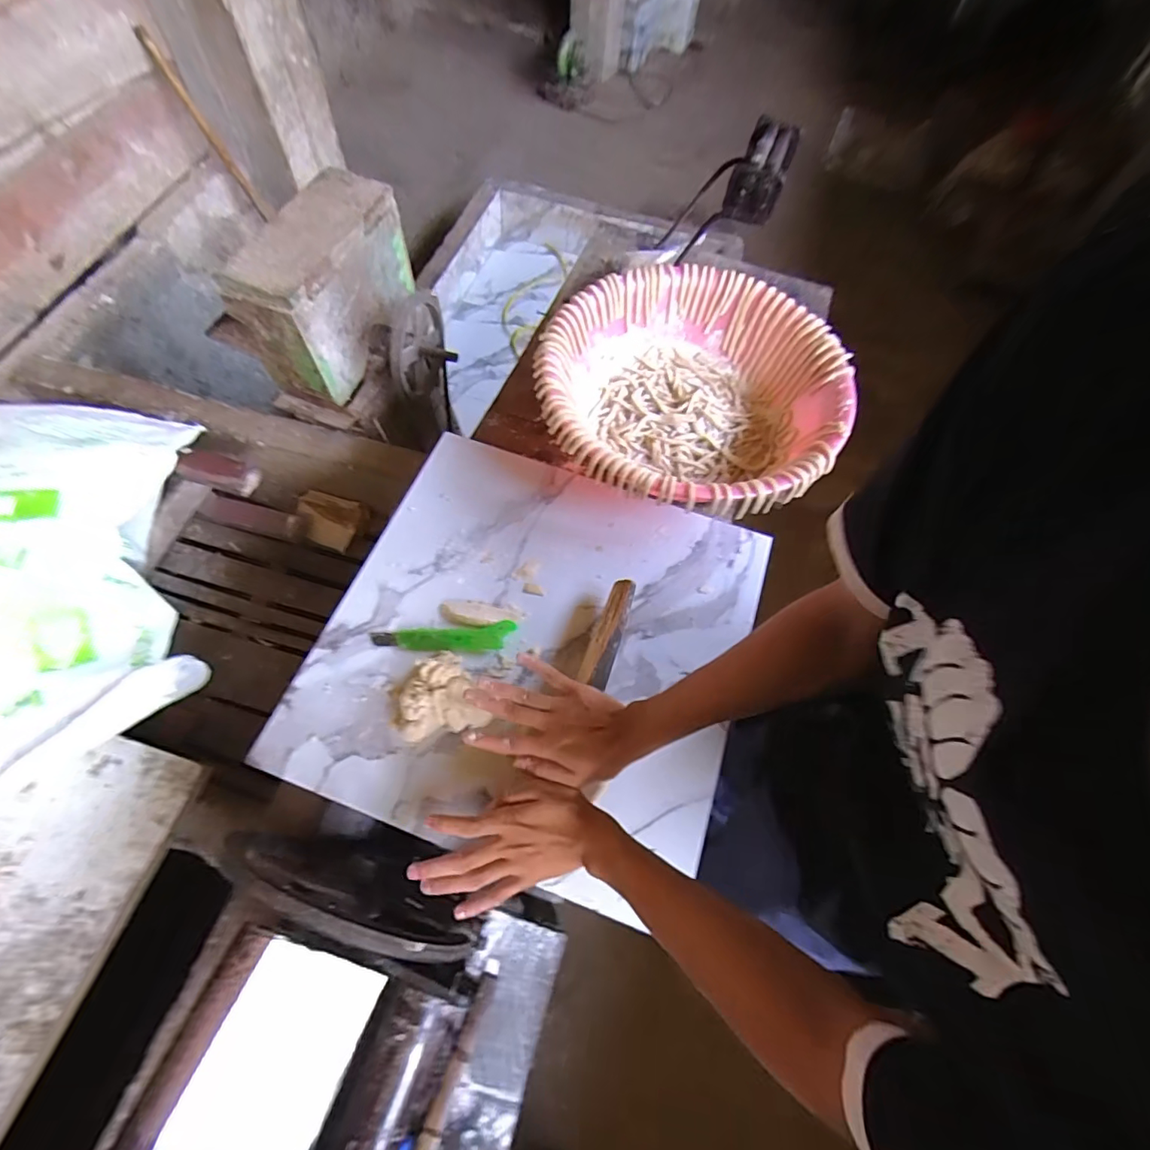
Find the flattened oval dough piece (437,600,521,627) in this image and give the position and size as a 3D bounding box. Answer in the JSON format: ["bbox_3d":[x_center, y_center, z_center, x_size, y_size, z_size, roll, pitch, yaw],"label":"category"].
[{"bbox_3d":[-0.120,0.049,0.640,0.097,0.009,0.033,12,65,4],"label":"flattened oval dough piece"}]

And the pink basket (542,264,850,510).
[{"bbox_3d":[0.163,-0.258,0.734,0.401,0.109,0.394,0,65,-1],"label":"pink basket"}]

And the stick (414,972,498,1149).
[{"bbox_3d":[-0.124,0.482,0.445,0.018,0.013,0.229,20,66,8],"label":"stick"}]

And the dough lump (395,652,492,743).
[{"bbox_3d":[-0.154,0.145,0.574,0.092,0.048,0.093,0,65,-1],"label":"dough lump"}]

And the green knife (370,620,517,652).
[{"bbox_3d":[-0.160,0.078,0.623,0.172,0.014,0.032,-3,65,-2],"label":"green knife"}]

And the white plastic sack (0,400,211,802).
[{"bbox_3d":[-0.822,0.007,0.749,0.395,0.199,0.653,-16,65,-9],"label":"white plastic sack"}]

